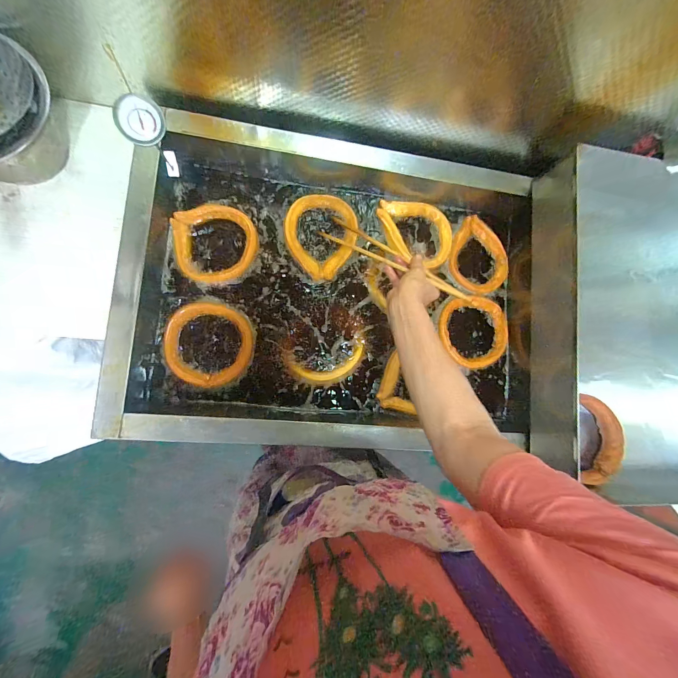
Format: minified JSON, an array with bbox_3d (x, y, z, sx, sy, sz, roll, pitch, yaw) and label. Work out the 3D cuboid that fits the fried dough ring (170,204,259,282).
[{"bbox_3d":[-0.242,-0.191,0.593,0.156,0.016,0.146,1,85,-8],"label":"fried dough ring"}]

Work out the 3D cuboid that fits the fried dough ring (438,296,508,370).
[{"bbox_3d":[0.296,-0.015,0.657,0.155,0.018,0.152,1,85,-8],"label":"fried dough ring"}]

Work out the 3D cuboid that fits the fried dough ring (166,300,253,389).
[{"bbox_3d":[-0.247,0.010,0.575,0.155,0.018,0.159,1,85,-8],"label":"fried dough ring"}]

